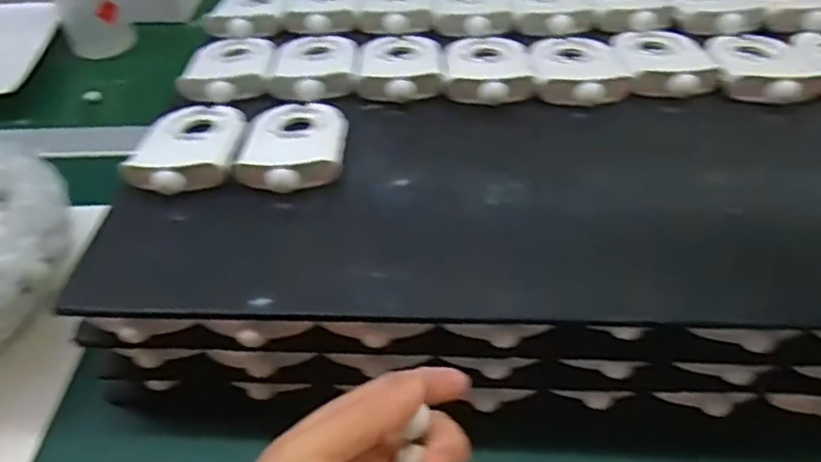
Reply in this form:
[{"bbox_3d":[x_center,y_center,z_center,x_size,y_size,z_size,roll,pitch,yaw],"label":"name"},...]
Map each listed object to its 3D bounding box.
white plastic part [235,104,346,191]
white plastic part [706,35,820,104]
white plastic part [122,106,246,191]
[{"bbox_3d":[-0.071,-0.056,0.398,0.061,0.015,0.087,-3,42,1],"label":"white plastic part"},{"bbox_3d":[0.231,-0.115,0.436,0.059,0.016,0.088,5,43,9],"label":"white plastic part"},{"bbox_3d":[-0.131,-0.054,0.398,0.057,0.017,0.087,-2,42,1],"label":"white plastic part"}]

